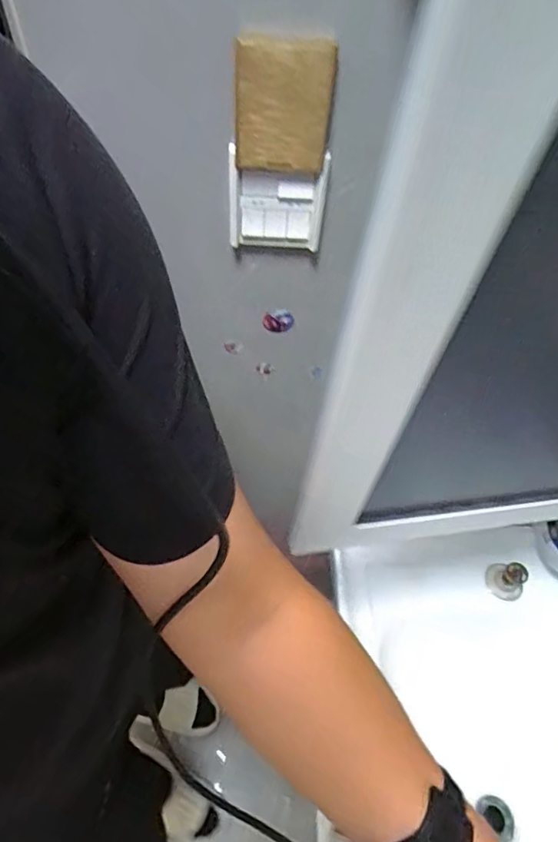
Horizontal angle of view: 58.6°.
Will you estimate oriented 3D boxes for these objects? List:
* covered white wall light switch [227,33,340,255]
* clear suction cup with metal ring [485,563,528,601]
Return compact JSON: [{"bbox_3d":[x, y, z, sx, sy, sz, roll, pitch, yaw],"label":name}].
[{"bbox_3d":[0.000,-0.220,0.422,0.083,0.169,0.013,4,55,-3],"label":"covered white wall light switch"},{"bbox_3d":[0.383,0.261,0.827,0.048,0.069,0.062,-22,60,-19],"label":"clear suction cup with metal ring"}]

